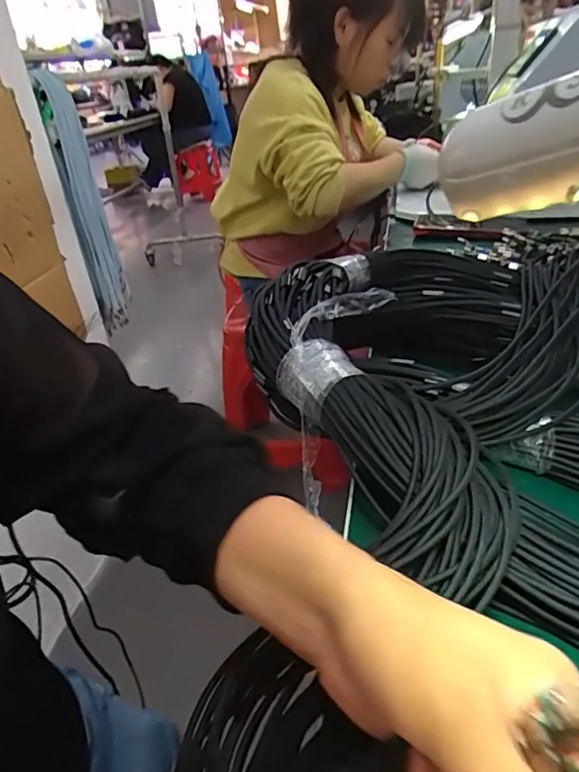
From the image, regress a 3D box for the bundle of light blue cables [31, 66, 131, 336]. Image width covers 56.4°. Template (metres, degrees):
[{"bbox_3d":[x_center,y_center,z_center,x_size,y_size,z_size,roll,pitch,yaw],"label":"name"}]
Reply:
[{"bbox_3d":[-0.617,-0.535,1.674,0.101,0.731,0.136,-12,31,-10],"label":"bundle of light blue cables"}]

